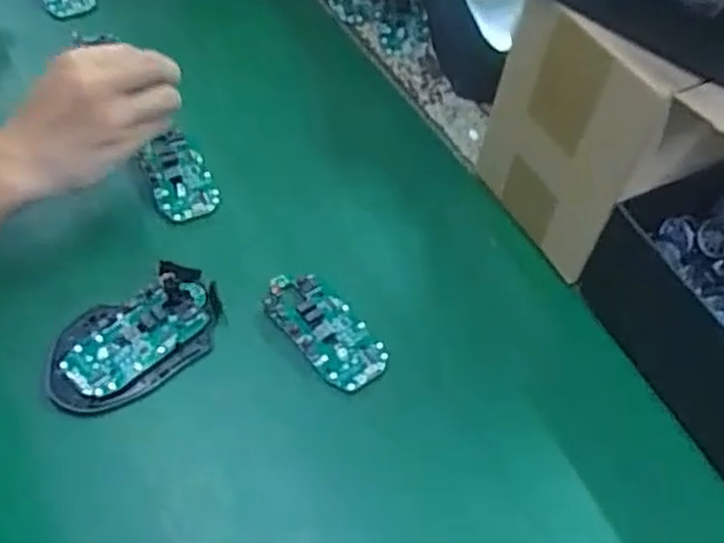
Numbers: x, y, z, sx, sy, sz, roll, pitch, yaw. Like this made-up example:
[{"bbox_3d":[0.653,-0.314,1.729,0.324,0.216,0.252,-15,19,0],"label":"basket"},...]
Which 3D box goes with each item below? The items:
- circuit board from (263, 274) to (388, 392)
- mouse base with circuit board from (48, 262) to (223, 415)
[{"bbox_3d":[-0.025,0.036,0.502,0.043,0.008,0.095,-36,68,-28],"label":"circuit board"},{"bbox_3d":[-0.143,0.043,0.485,0.114,0.015,0.066,-36,75,-25],"label":"mouse base with circuit board"}]

